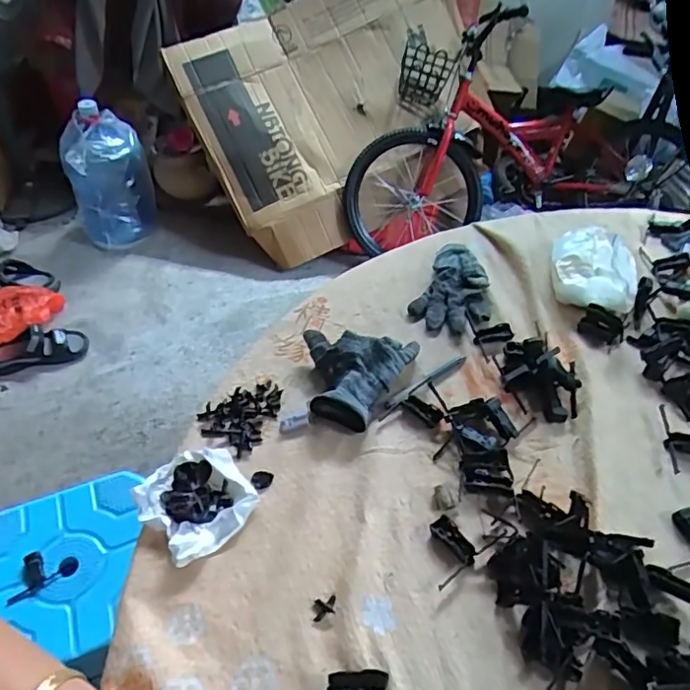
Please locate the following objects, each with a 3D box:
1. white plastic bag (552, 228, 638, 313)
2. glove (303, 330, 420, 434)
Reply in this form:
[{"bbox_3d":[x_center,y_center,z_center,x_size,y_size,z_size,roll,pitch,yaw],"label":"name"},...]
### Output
[{"bbox_3d":[0.332,-0.106,0.764,0.112,0.049,0.149,18,49,16],"label":"white plastic bag"},{"bbox_3d":[0.009,0.032,0.642,0.129,0.041,0.126,10,47,9],"label":"glove"}]

